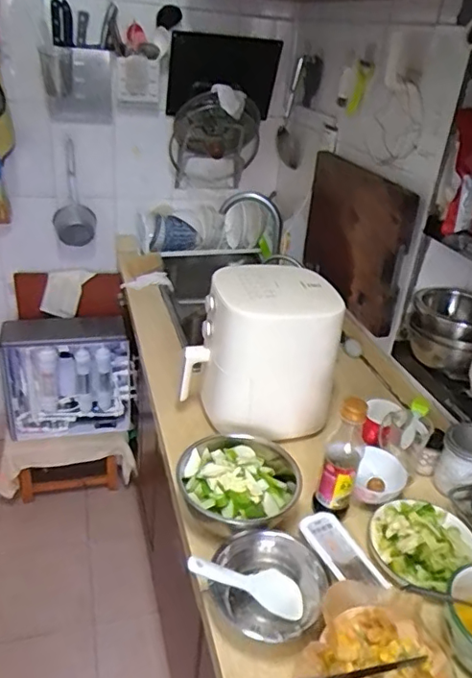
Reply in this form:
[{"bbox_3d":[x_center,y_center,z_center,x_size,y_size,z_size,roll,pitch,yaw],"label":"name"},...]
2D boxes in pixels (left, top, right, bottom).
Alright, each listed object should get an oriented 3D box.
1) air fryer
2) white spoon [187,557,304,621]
[{"bbox_3d":[0.057,0.026,1.085,0.278,0.275,0.217,15,31,15],"label":"air fryer"},{"bbox_3d":[0.014,0.346,0.768,0.176,0.016,0.062,24,27,-13],"label":"white spoon"}]

